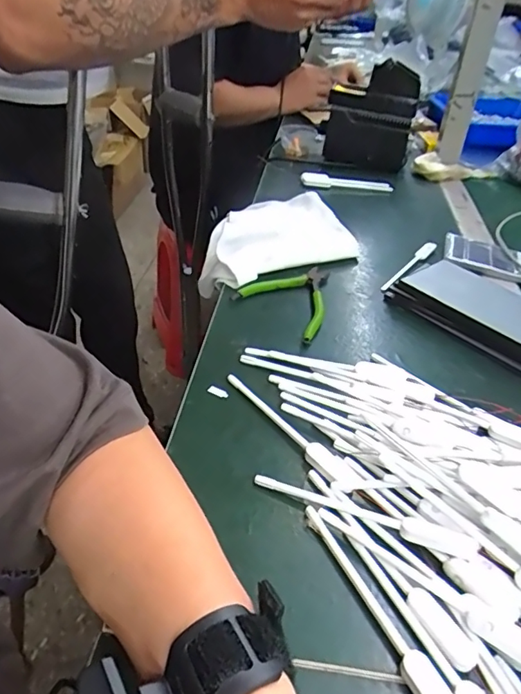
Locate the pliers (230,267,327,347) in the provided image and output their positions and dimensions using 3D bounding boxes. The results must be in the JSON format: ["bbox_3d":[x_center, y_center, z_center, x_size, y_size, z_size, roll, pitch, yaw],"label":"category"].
[{"bbox_3d":[0.047,-0.051,0.548,0.115,0.011,0.110,-29,48,-35],"label":"pliers"}]

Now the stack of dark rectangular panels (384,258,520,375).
[{"bbox_3d":[0.242,-0.029,0.520,0.096,0.039,0.211,-26,46,-32],"label":"stack of dark rectangular panels"}]

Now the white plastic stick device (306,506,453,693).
[{"bbox_3d":[0.064,0.150,0.290,0.015,0.009,0.142,-17,42,-24],"label":"white plastic stick device"}]

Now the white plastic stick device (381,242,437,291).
[{"bbox_3d":[0.180,-0.101,0.626,0.017,0.010,0.143,27,43,26],"label":"white plastic stick device"}]

